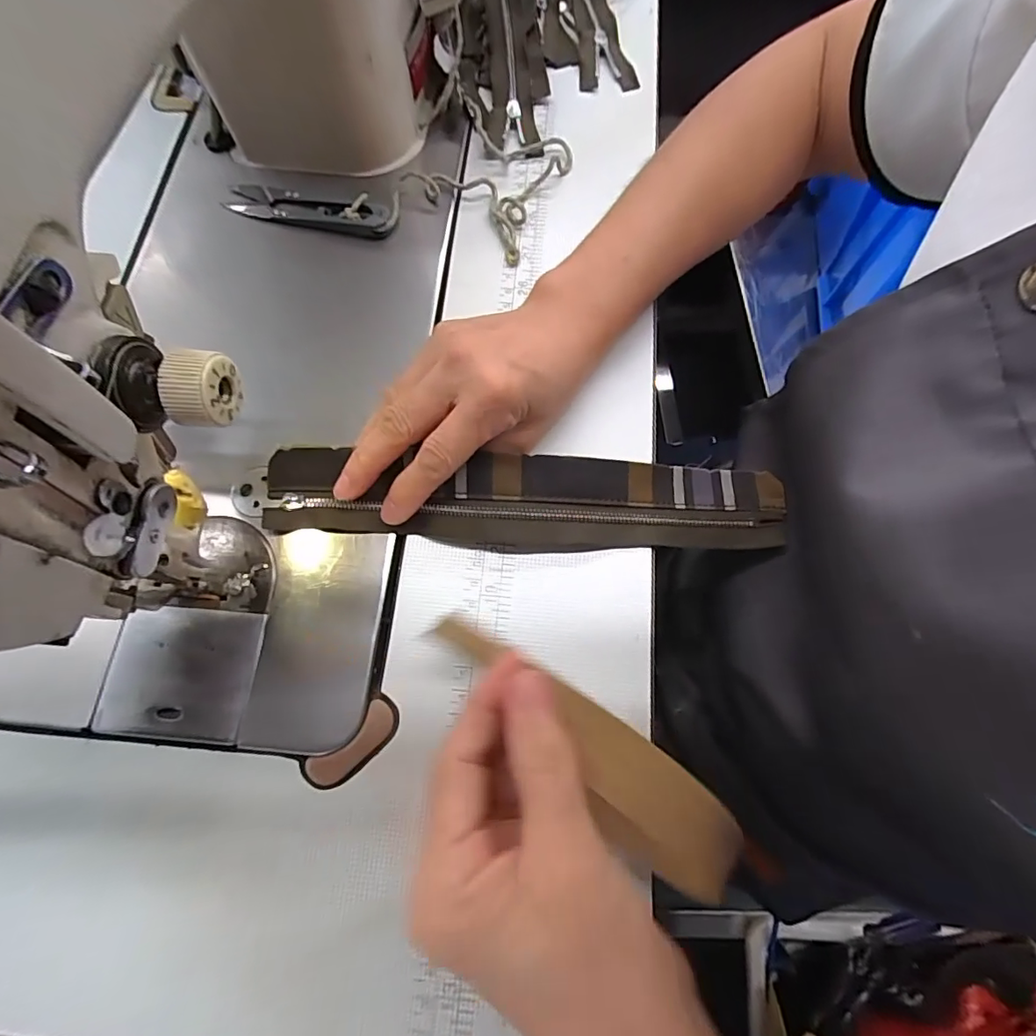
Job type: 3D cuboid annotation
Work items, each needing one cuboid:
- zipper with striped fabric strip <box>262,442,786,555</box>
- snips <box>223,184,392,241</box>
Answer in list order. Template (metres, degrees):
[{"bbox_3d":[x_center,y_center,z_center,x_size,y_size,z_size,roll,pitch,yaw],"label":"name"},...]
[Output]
[{"bbox_3d":[0.005,-0.009,0.251,0.251,0.024,0.044,1,71,-2],"label":"zipper with striped fabric strip"},{"bbox_3d":[-0.124,-0.183,0.310,0.102,0.010,0.024,15,72,4],"label":"snips"}]

